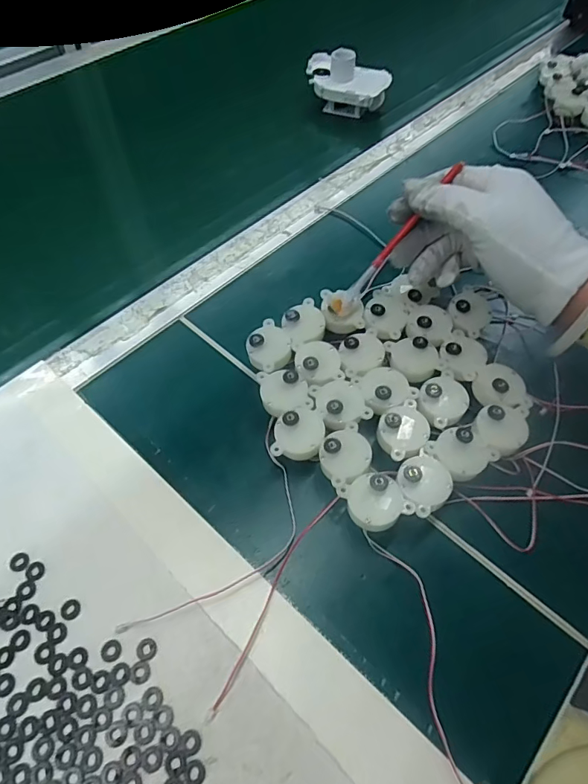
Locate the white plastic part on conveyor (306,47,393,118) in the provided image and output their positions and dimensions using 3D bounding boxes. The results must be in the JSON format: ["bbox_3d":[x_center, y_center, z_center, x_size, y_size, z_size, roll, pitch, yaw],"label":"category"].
[{"bbox_3d":[0.058,-0.362,0.547,0.098,0.056,0.056,24,60,15],"label":"white plastic part on conveyor"}]

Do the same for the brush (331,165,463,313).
[{"bbox_3d":[0.069,-0.103,0.324,0.123,0.008,0.011,-50,61,21],"label":"brush"}]

